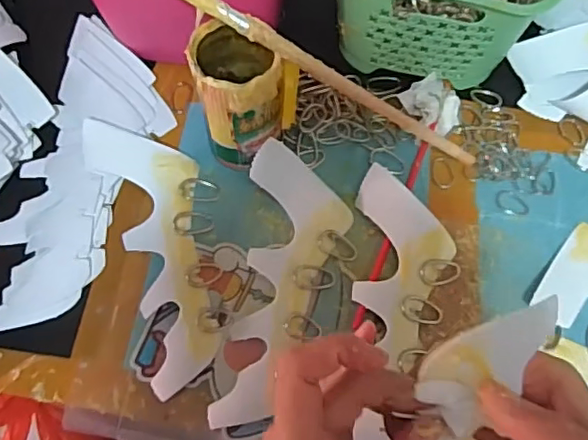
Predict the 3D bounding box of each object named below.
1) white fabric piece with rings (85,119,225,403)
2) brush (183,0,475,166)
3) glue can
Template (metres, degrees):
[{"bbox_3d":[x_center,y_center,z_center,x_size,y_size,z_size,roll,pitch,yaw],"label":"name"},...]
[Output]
[{"bbox_3d":[-0.105,0.014,0.465,0.079,0.018,0.231,-20,71,-9],"label":"white fabric piece with rings"},{"bbox_3d":[0.025,-0.102,0.413,0.265,0.011,0.010,27,68,-20],"label":"brush"},{"bbox_3d":[-0.044,-0.099,0.457,0.060,0.116,0.073,-19,71,-9],"label":"glue can"}]

